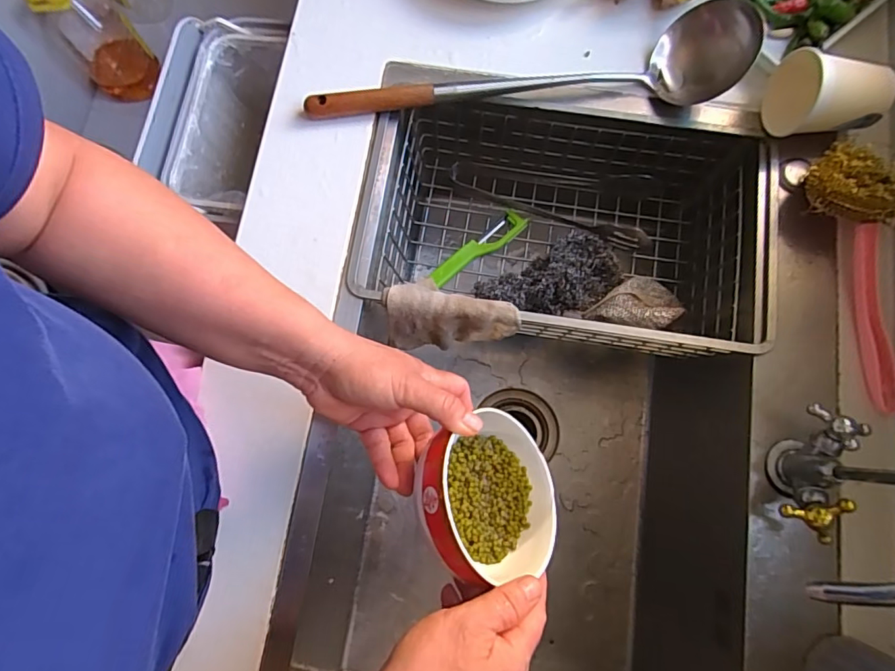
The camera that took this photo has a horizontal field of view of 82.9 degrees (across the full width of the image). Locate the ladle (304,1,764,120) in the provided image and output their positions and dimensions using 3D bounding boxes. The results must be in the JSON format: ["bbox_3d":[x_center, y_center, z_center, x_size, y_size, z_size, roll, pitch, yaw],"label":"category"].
[{"bbox_3d":[0.071,-0.231,0.462,0.405,0.059,0.087,-10,77,-2],"label":"ladle"}]

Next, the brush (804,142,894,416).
[{"bbox_3d":[0.348,-0.053,0.427,0.061,0.053,0.224,-1,77,0],"label":"brush"}]

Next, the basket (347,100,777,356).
[{"bbox_3d":[0.113,-0.105,0.521,0.381,0.114,0.227,8,77,1],"label":"basket"}]

